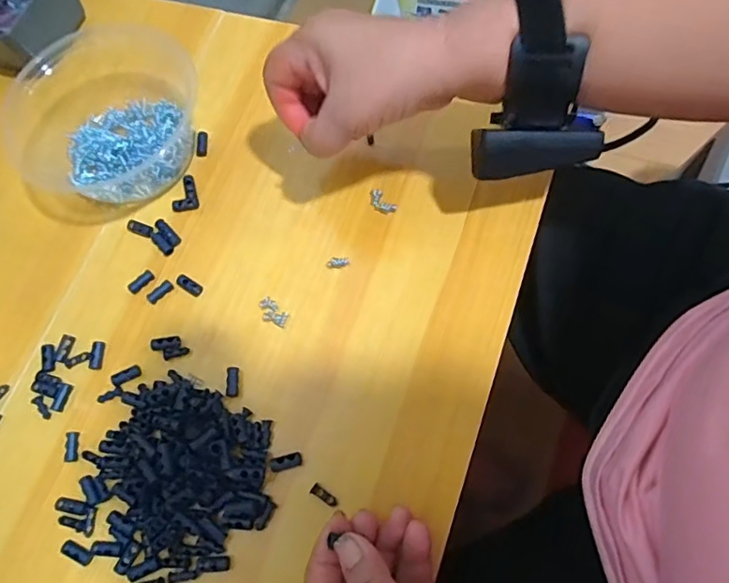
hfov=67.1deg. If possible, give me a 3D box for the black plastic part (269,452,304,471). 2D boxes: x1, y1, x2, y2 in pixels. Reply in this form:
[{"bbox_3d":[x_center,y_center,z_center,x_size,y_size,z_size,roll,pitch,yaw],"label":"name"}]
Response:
[{"bbox_3d":[-0.047,0.102,0.328,0.019,0.008,0.008,-17,68,-1],"label":"black plastic part"}]

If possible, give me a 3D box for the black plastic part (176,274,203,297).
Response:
[{"bbox_3d":[-0.121,-0.005,0.378,0.021,0.004,0.008,30,74,16],"label":"black plastic part"}]

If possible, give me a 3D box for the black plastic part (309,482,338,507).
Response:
[{"bbox_3d":[-0.023,0.119,0.321,0.017,0.005,0.007,26,74,15],"label":"black plastic part"}]

